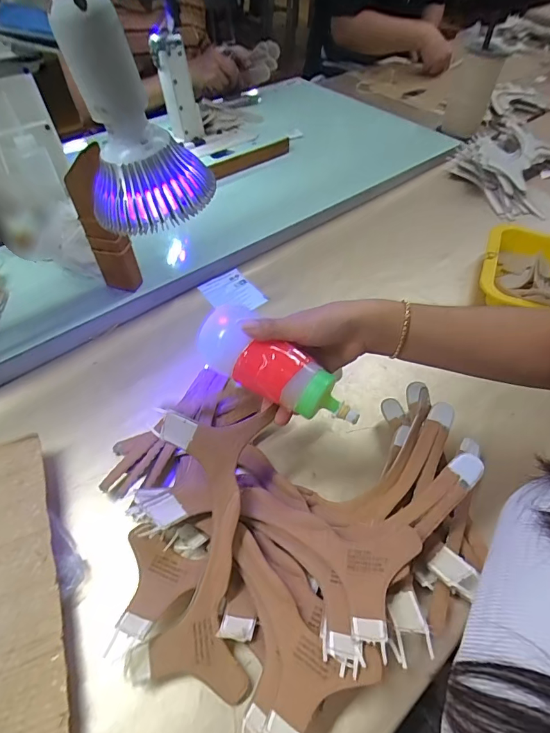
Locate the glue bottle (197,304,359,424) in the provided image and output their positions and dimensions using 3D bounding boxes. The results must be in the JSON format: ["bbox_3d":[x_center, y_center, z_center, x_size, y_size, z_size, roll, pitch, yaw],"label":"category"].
[{"bbox_3d":[0.000,0.003,0.369,0.157,0.042,0.049,31,58,10],"label":"glue bottle"}]

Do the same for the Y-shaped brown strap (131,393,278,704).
[{"bbox_3d":[-0.059,0.146,0.357,0.091,0.038,0.233,5,77,0],"label":"Y-shaped brown strap"}]

